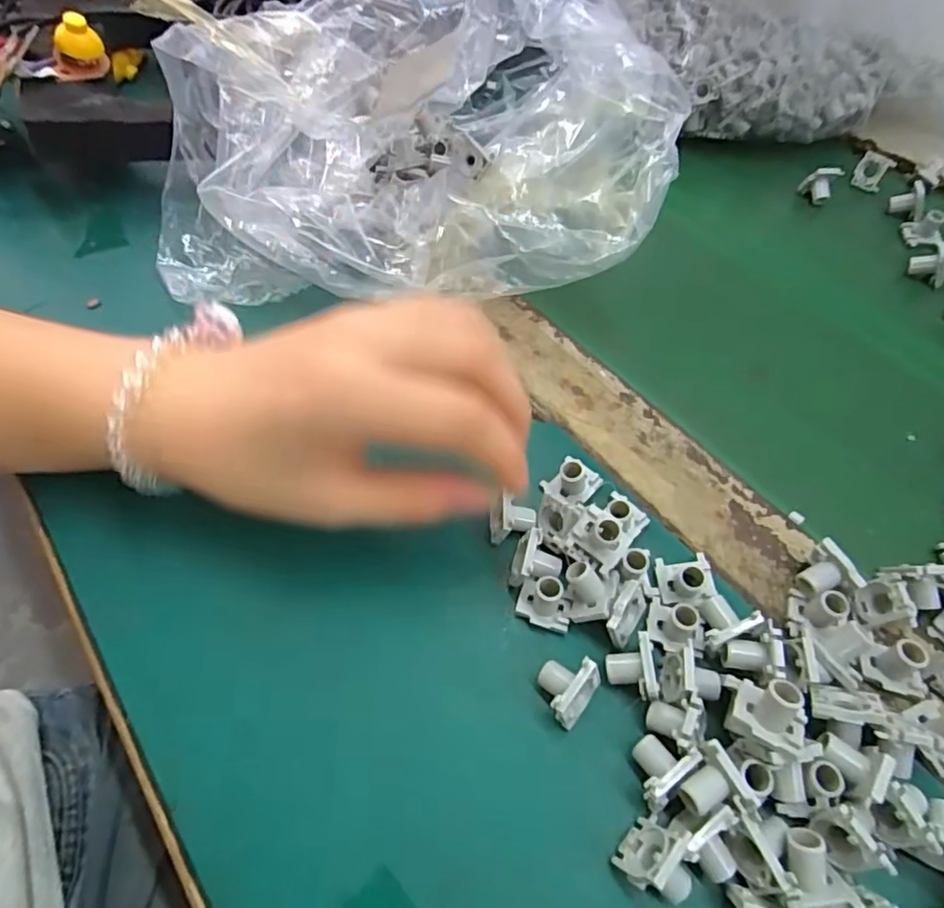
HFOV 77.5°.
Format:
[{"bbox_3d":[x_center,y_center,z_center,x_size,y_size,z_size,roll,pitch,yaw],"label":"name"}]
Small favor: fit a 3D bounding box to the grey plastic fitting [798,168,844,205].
[{"bbox_3d":[0.226,-0.177,0.382,0.020,0.020,0.013,29,60,17],"label":"grey plastic fitting"}]

